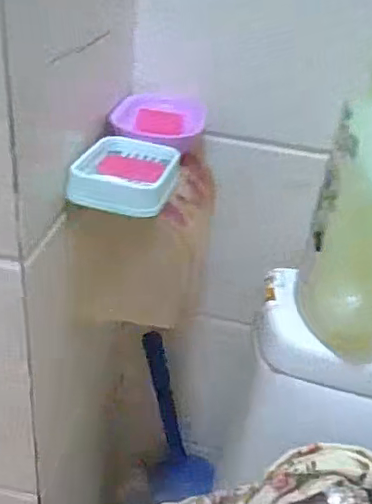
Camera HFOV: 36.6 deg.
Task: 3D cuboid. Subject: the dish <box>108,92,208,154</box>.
[{"bbox_3d":[-0.031,-0.144,0.655,0.105,0.035,0.076,3,59,-8],"label":"dish"}]

